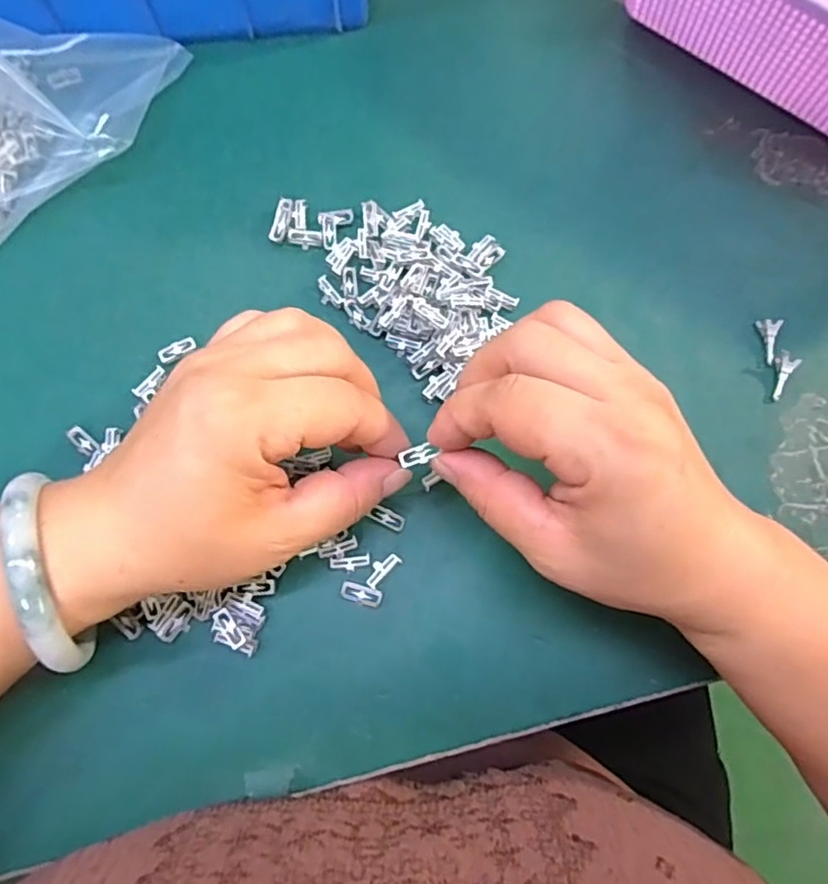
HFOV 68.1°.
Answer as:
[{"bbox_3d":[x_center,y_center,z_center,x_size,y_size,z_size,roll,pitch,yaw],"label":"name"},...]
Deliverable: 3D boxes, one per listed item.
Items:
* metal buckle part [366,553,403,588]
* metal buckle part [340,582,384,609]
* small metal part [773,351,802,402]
[{"bbox_3d":[-0.013,0.052,0.252,0.017,0.006,0.007,-44,81,-11],"label":"metal buckle part"},{"bbox_3d":[-0.021,0.062,0.248,0.017,0.004,0.008,16,74,2],"label":"metal buckle part"},{"bbox_3d":[0.168,-0.030,0.278,0.008,0.006,0.022,12,95,2],"label":"small metal part"}]

